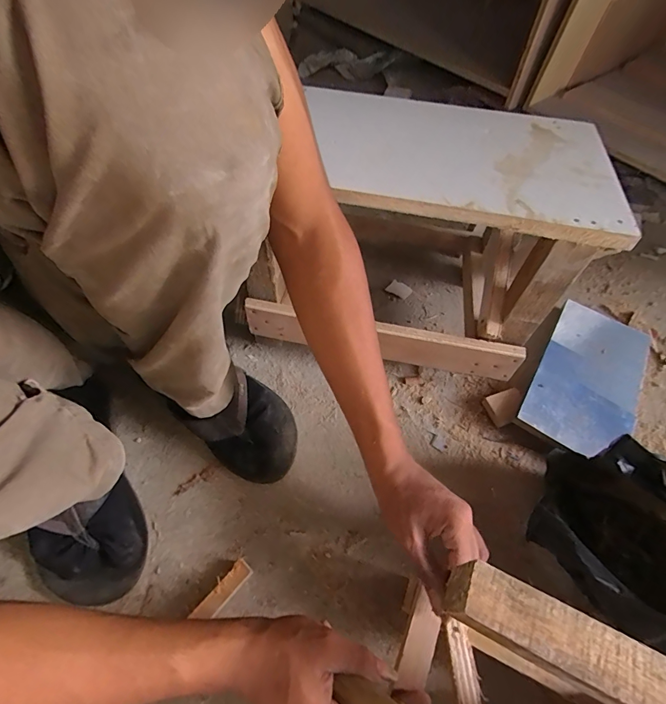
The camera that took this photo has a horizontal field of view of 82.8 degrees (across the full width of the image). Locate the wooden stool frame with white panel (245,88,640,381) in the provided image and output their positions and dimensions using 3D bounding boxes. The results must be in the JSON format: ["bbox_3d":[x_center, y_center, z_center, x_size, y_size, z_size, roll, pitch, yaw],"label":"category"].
[{"bbox_3d":[0.101,-0.156,0.508,0.378,0.230,0.268,8,56,4],"label":"wooden stool frame with white panel"}]

